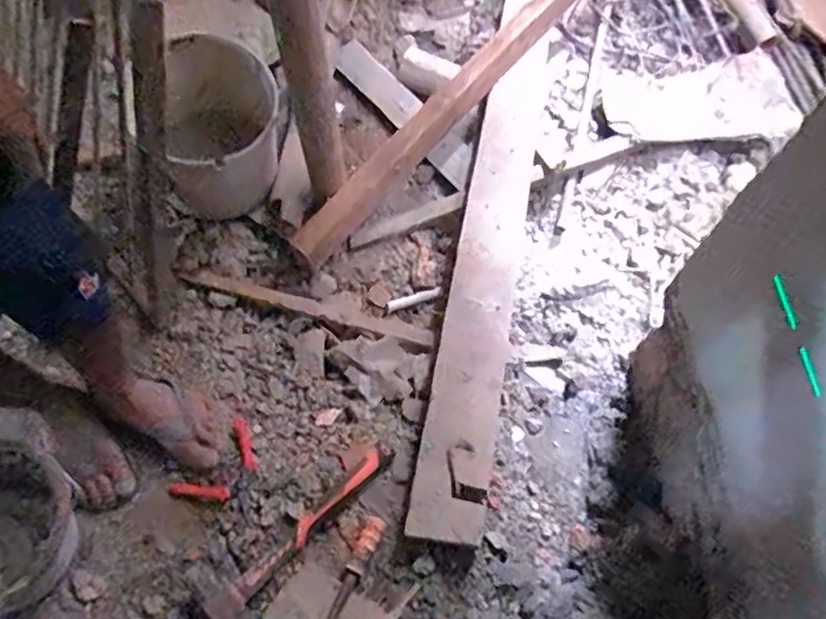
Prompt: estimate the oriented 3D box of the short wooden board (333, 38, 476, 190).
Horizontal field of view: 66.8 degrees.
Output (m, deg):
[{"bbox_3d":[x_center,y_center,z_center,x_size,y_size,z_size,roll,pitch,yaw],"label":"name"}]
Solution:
[{"bbox_3d":[-0.020,-0.461,1.456,0.095,0.027,0.475,-35,72,-20],"label":"short wooden board"}]

